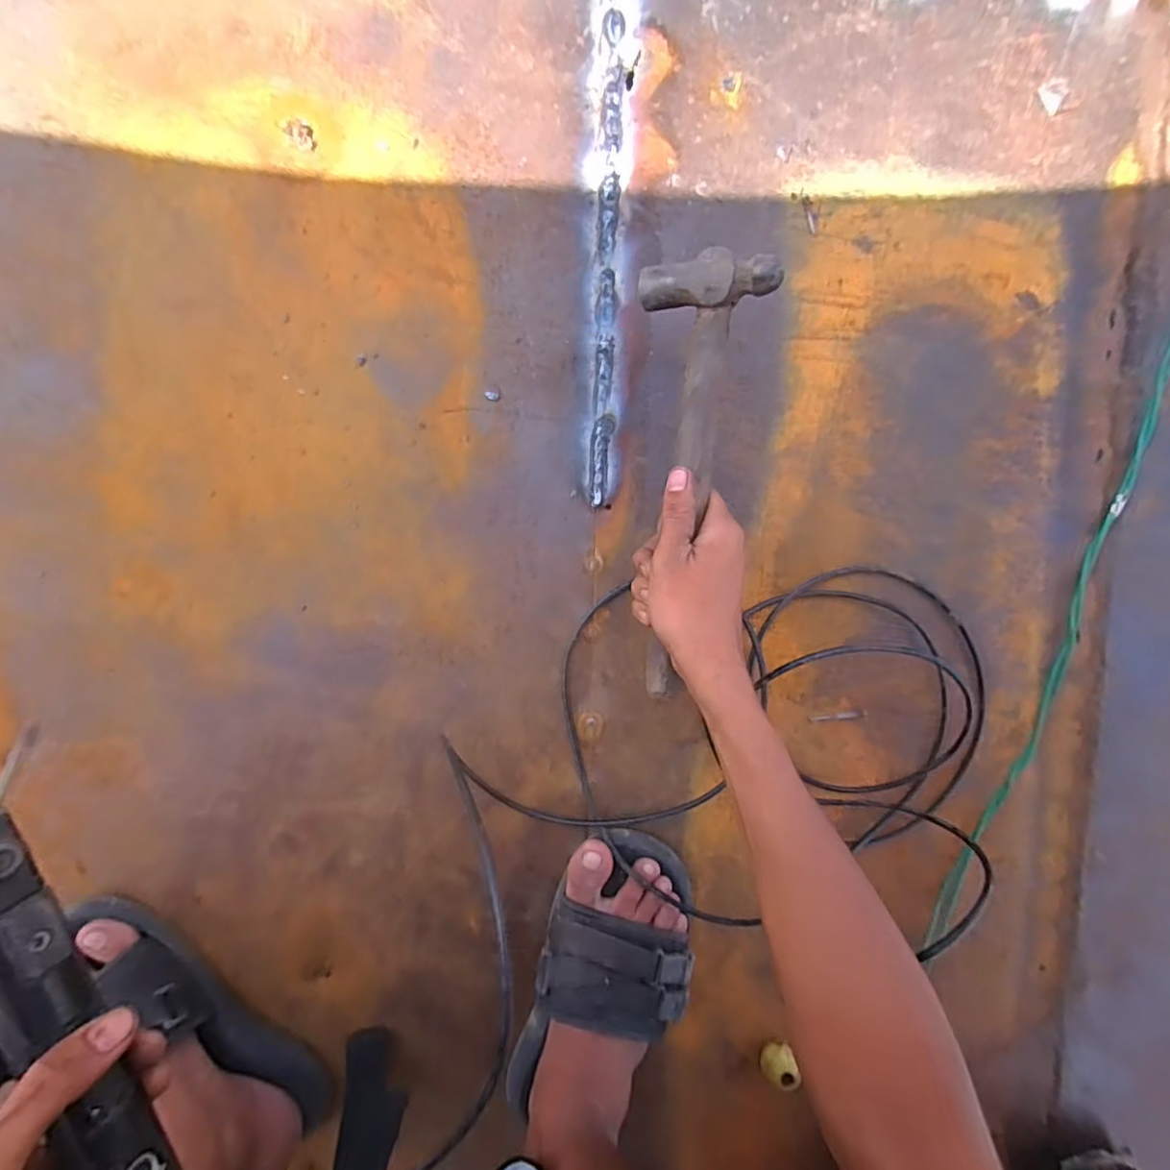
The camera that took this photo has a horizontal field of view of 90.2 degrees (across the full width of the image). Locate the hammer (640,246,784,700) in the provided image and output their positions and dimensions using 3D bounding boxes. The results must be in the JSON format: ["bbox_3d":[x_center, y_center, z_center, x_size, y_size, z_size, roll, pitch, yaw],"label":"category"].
[{"bbox_3d":[0.063,-0.063,0.386,0.074,0.038,0.284,6,100,-2],"label":"hammer"}]

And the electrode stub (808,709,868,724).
[{"bbox_3d":[0.213,0.111,0.490,0.050,0.004,0.007,-6,96,-1],"label":"electrode stub"}]

